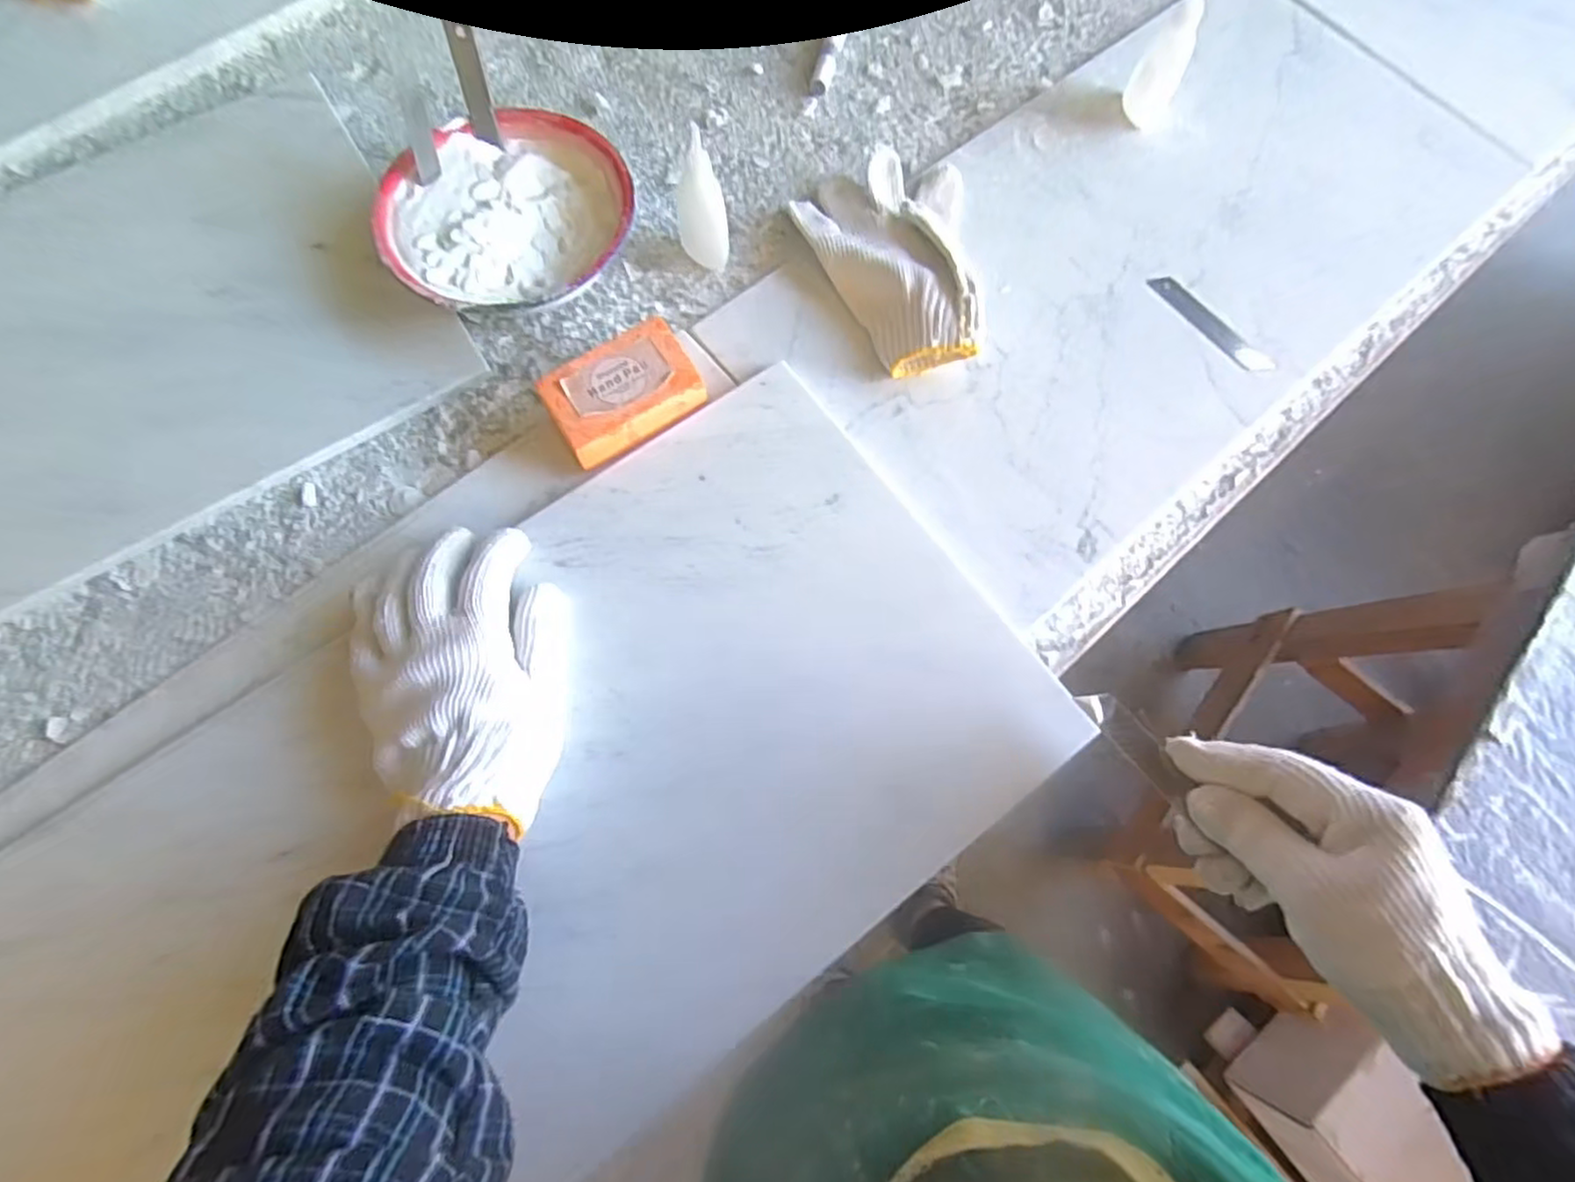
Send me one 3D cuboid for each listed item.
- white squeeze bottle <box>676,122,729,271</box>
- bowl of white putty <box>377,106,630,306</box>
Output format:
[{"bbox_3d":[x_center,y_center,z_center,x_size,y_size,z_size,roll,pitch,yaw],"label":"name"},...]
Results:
[{"bbox_3d":[-0.058,-0.259,0.467,0.025,0.093,0.032,-25,75,-8],"label":"white squeeze bottle"},{"bbox_3d":[-0.191,-0.253,0.484,0.163,0.050,0.155,0,73,-1],"label":"bowl of white putty"}]

